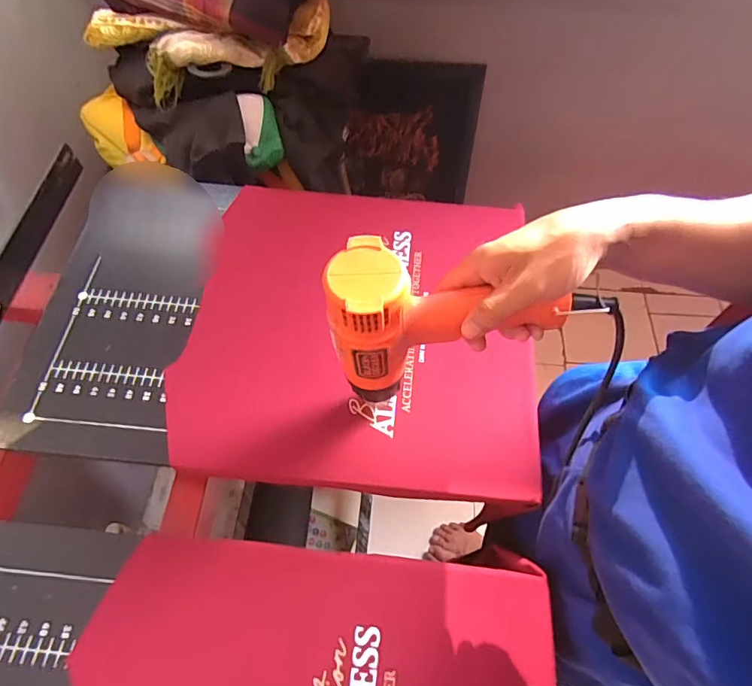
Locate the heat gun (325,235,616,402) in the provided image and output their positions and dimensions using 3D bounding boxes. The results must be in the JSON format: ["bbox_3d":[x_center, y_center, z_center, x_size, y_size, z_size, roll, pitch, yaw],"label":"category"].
[{"bbox_3d":[0.062,-0.028,0.397,0.201,0.124,0.073,-10,62,-6],"label":"heat gun"}]

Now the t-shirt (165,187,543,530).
[{"bbox_3d":[-0.016,-0.023,0.589,0.407,0.037,0.400,7,62,3],"label":"t-shirt"}]

